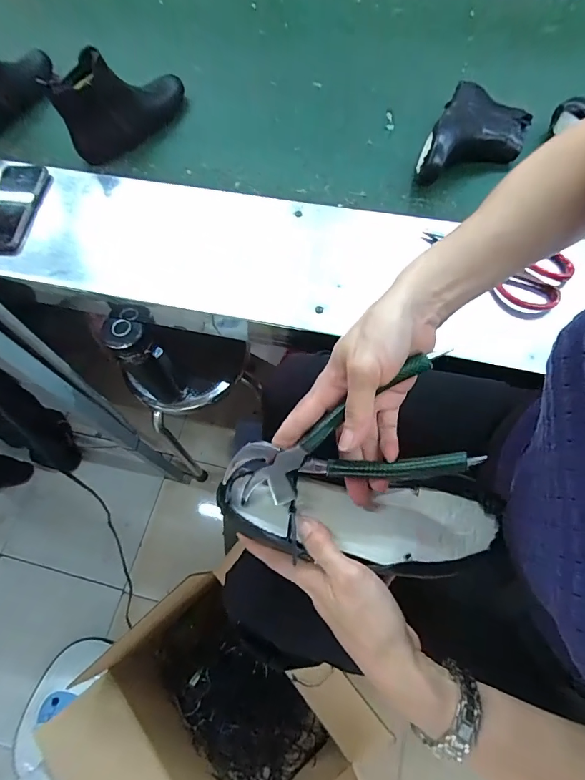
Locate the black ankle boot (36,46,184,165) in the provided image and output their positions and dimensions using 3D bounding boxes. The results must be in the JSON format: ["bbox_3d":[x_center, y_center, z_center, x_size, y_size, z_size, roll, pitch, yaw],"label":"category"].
[{"bbox_3d":[-0.290,-0.519,0.706,0.074,0.130,0.255,30,71,14],"label":"black ankle boot"}]

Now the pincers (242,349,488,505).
[{"bbox_3d":[0.051,0.056,0.314,0.184,0.027,0.089,-33,95,9],"label":"pincers"}]

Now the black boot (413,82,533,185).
[{"bbox_3d":[0.304,-0.410,0.668,0.146,0.066,0.224,23,70,12],"label":"black boot"}]

